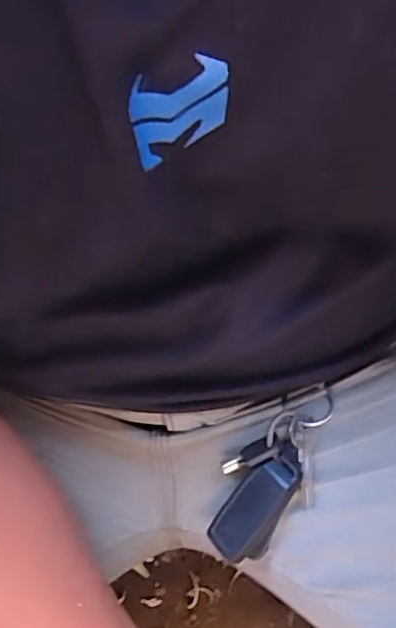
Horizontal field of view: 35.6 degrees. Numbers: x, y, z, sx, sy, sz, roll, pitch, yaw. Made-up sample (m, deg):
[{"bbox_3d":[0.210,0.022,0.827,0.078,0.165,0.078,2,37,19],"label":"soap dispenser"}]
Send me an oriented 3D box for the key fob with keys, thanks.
[{"bbox_3d":[0.040,0.092,0.360,0.040,0.027,0.105,29,89,12],"label":"key fob with keys"}]

